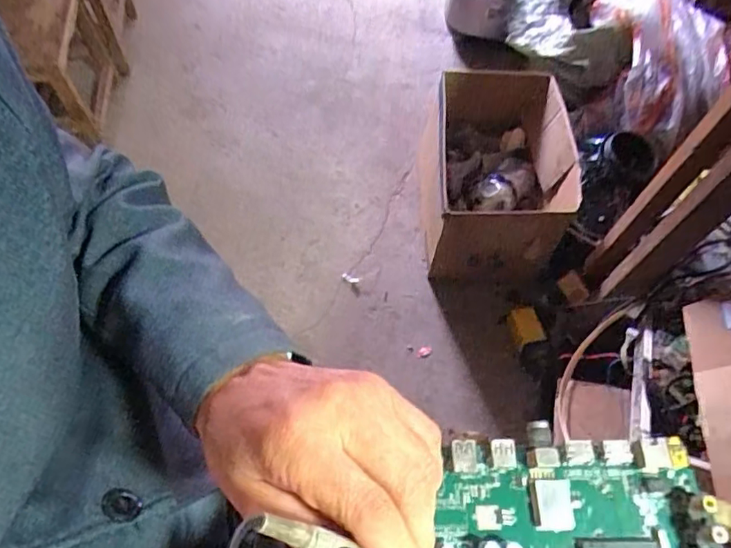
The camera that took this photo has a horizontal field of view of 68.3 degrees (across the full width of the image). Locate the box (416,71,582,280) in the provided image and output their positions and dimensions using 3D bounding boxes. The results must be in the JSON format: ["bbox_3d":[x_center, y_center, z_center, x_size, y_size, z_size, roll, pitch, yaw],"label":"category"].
[{"bbox_3d":[0.275,-0.195,1.124,0.286,0.271,0.384,1,64,-1],"label":"box"}]

